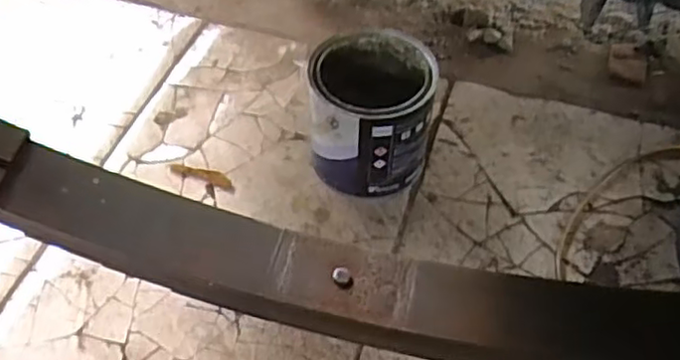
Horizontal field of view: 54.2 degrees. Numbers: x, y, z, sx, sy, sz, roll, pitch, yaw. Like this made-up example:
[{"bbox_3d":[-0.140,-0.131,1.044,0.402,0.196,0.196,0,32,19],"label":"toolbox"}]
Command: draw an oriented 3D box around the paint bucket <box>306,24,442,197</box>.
[{"bbox_3d":[0.037,-0.079,0.833,0.140,0.164,0.143,0,55,0],"label":"paint bucket"}]

